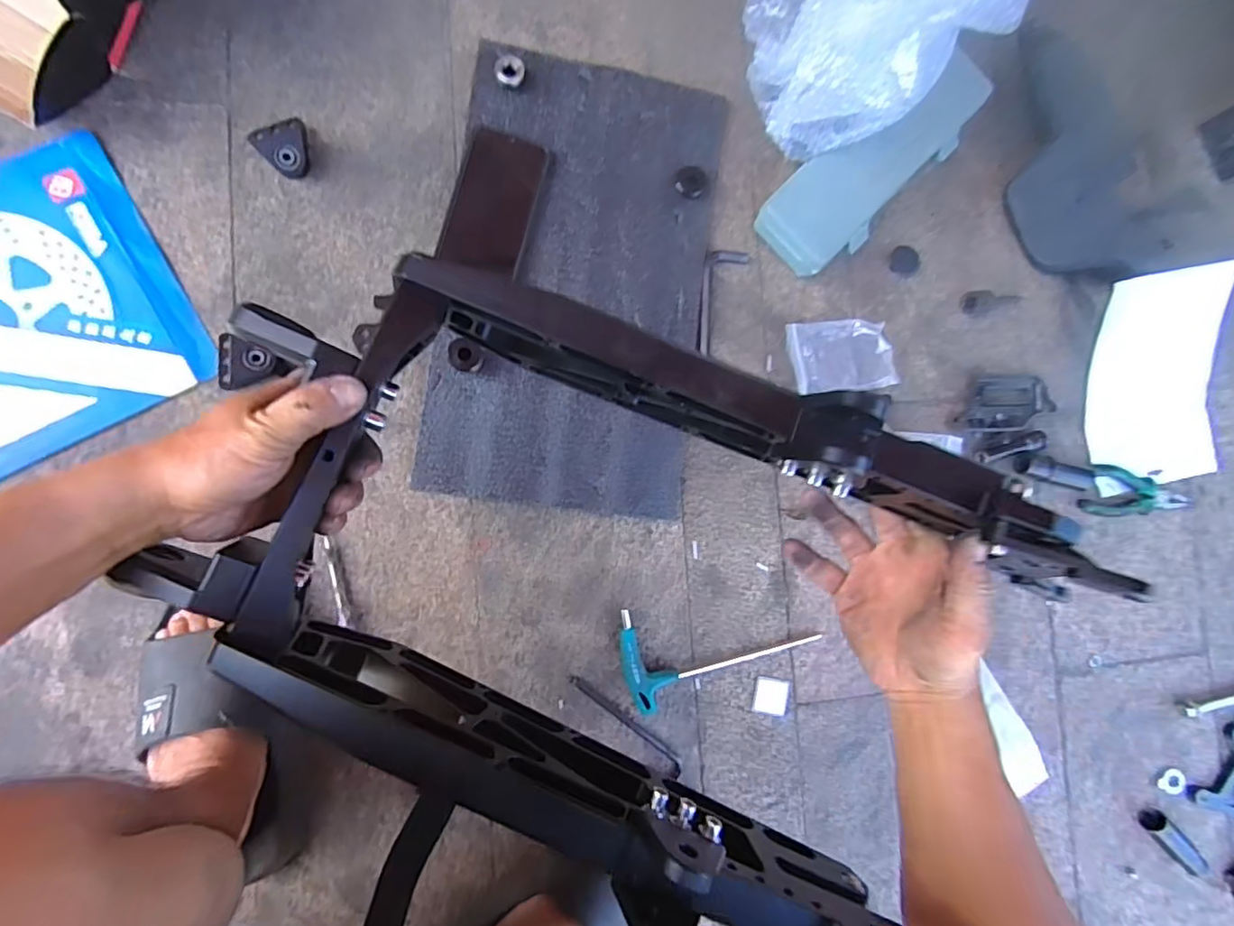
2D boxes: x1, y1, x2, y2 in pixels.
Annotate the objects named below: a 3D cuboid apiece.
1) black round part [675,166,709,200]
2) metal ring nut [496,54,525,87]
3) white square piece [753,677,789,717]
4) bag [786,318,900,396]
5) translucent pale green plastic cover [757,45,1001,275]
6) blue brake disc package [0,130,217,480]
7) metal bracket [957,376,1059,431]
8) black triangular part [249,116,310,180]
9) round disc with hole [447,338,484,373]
[{"bbox_3d":[0.074,-0.281,0.578,0.029,0.015,0.029,1,87,-9],"label":"black round part"},{"bbox_3d":[-0.103,-0.380,0.556,0.028,0.013,0.030,12,85,-8],"label":"metal ring nut"},{"bbox_3d":[0.154,0.233,0.573,0.033,0.004,0.035,9,86,-8],"label":"white square piece"},{"bbox_3d":[0.234,-0.112,0.601,0.111,0.014,0.074,-4,87,-9],"label":"bag"},{"bbox_3d":[0.265,-0.307,0.587,0.098,0.069,0.275,45,81,-4],"label":"translucent pale green plastic cover"},{"bbox_3d":[-0.520,-0.124,0.485,0.264,0.012,0.249,-29,91,-9],"label":"blue brake disc package"},{"bbox_3d":[0.420,-0.066,0.626,0.104,0.019,0.060,-1,87,-9],"label":"metal bracket"},{"bbox_3d":[-0.301,-0.288,0.524,0.047,0.024,0.051,-35,92,-9],"label":"black triangular part"},{"bbox_3d":[-0.139,-0.098,0.527,0.029,0.027,0.027,1,87,-9],"label":"round disc with hole"}]

